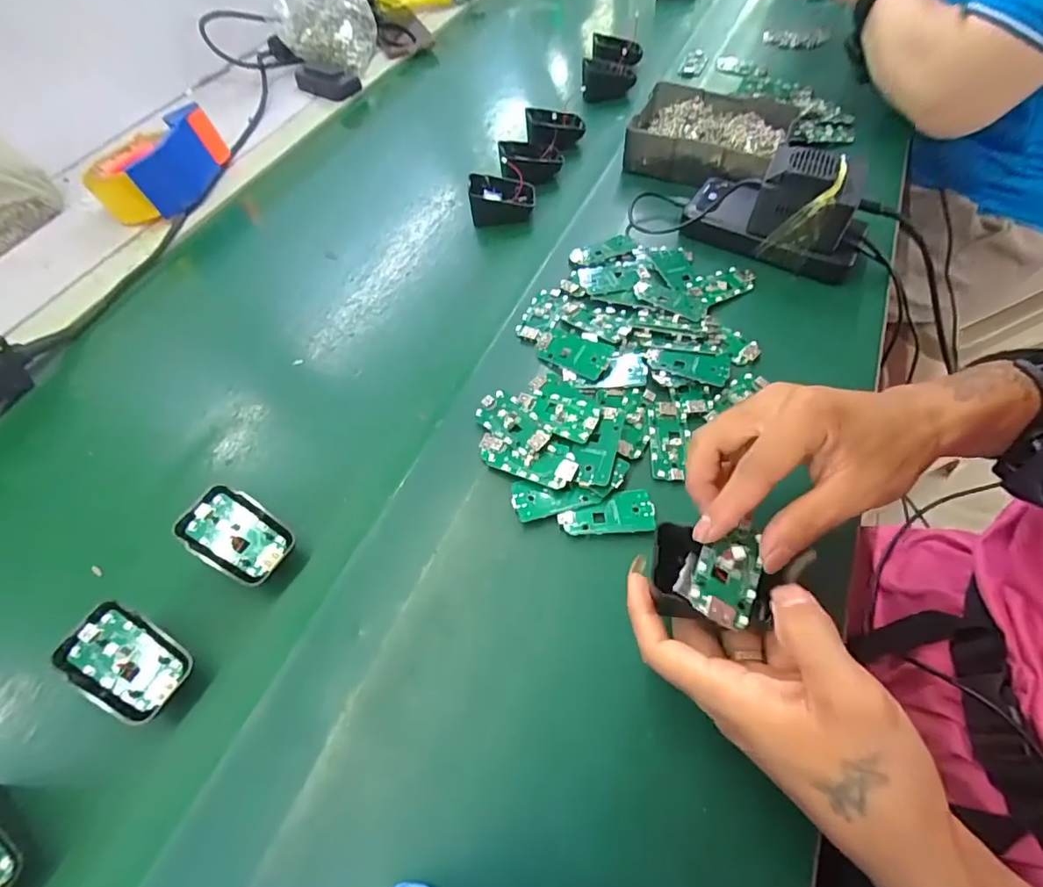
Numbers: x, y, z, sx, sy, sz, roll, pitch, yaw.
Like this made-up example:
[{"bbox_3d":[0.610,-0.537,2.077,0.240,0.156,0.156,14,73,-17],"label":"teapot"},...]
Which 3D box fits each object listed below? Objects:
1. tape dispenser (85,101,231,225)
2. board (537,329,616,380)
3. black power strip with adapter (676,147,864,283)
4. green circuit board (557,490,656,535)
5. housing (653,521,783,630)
[{"bbox_3d":[-0.422,-0.319,0.612,0.105,0.071,0.135,7,57,10],"label":"tape dispenser"},{"bbox_3d":[0.041,-0.074,0.427,0.065,0.005,0.032,26,75,30],"label":"board"},{"bbox_3d":[0.229,-0.217,0.470,0.153,0.075,0.075,29,63,23],"label":"black power strip with adapter"},{"bbox_3d":[0.057,0.046,0.356,0.063,0.006,0.030,-5,55,2],"label":"green circuit board"},{"bbox_3d":[0.097,0.065,0.268,0.059,0.016,0.054,1,54,6],"label":"housing"}]

